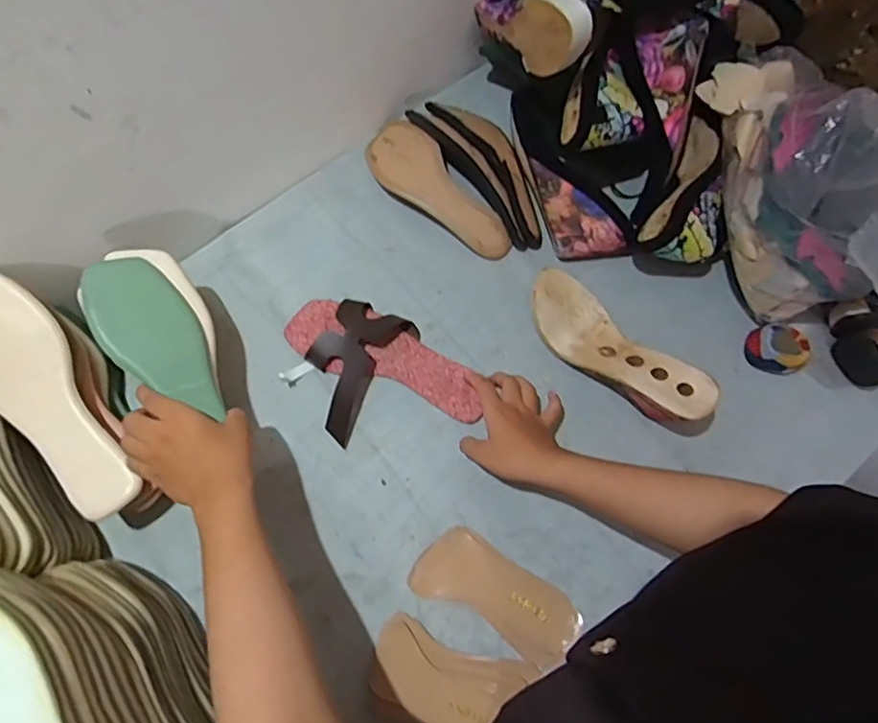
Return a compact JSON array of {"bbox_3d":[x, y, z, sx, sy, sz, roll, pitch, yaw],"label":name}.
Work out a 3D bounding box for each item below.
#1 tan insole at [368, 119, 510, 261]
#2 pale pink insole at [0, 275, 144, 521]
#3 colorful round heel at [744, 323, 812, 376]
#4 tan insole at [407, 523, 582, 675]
[{"bbox_3d":[-0.010,-0.214,0.716,0.075,0.042,0.235,-38,77,-13],"label":"tan insole"},{"bbox_3d":[-0.368,0.036,0.539,0.084,0.014,0.239,-32,92,-12],"label":"pale pink insole"},{"bbox_3d":[0.394,-0.013,0.668,0.067,0.036,0.051,37,74,9],"label":"colorful round heel"},{"bbox_3d":[0.058,0.234,0.581,0.165,0.022,0.076,30,73,7],"label":"tan insole"}]

